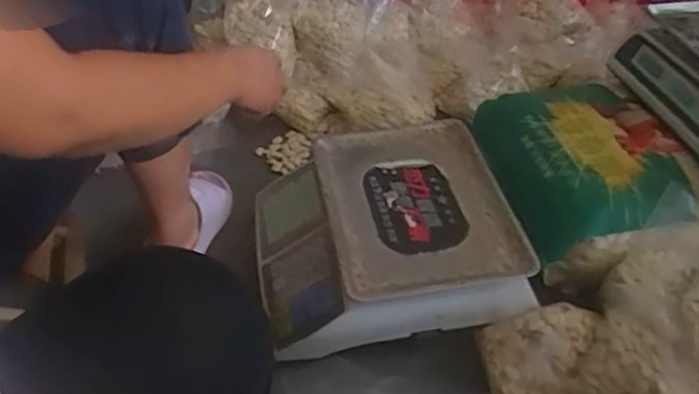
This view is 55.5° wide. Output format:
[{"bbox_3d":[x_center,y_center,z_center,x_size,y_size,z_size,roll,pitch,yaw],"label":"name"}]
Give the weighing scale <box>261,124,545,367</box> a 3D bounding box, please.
[{"bbox_3d":[0.043,0.043,0.924,0.332,0.100,0.332,-8,42,-9],"label":"weighing scale"}]

